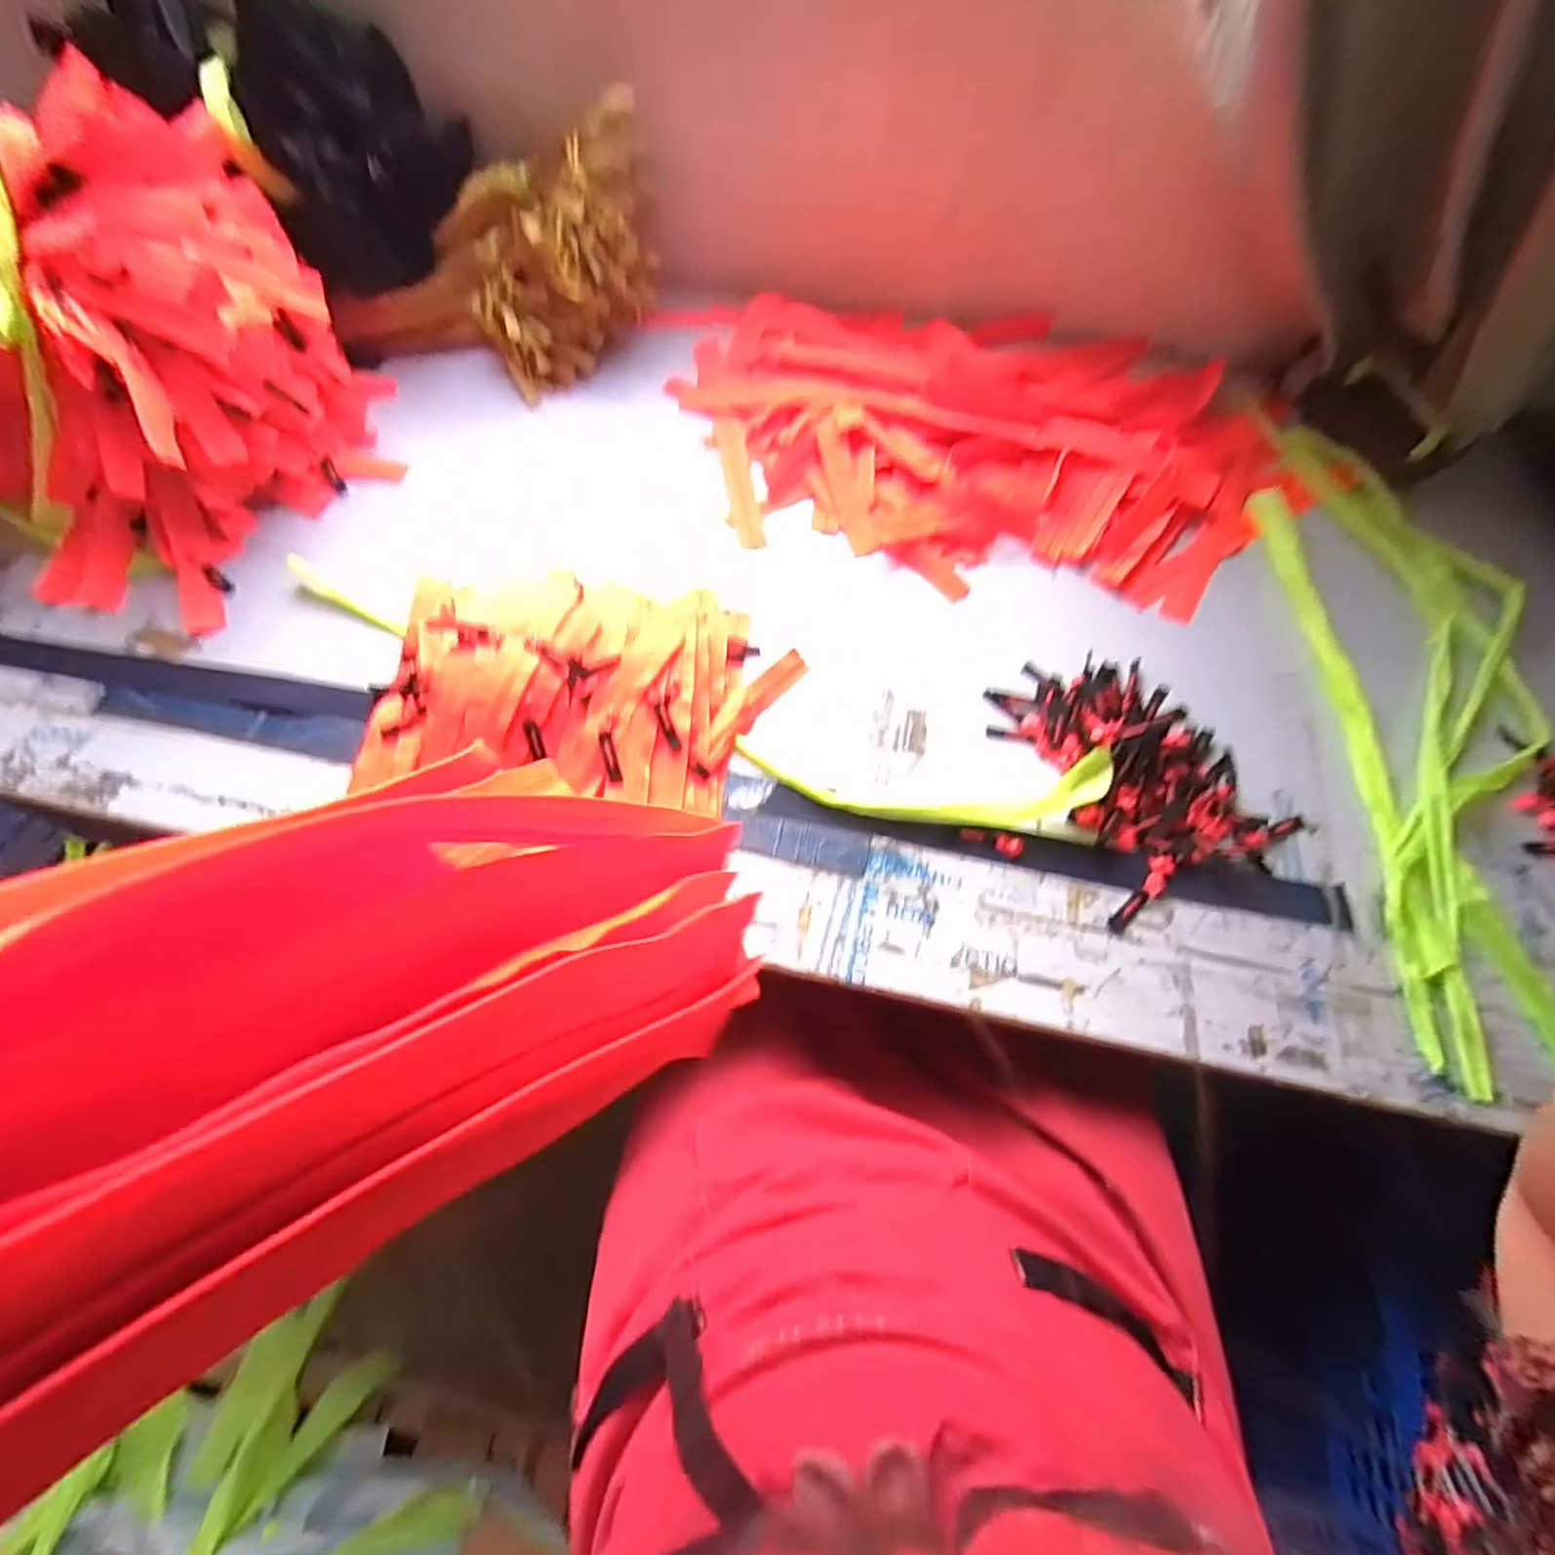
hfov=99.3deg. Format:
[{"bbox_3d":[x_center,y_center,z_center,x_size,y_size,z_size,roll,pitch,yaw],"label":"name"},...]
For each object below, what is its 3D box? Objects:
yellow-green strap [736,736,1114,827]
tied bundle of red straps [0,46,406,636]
[{"bbox_3d":[0.127,0.003,0.592,0.332,0.037,0.067,4,65,1],"label":"yellow-green strap"},{"bbox_3d":[-0.654,-0.427,0.671,0.395,0.236,0.428,36,69,14],"label":"tied bundle of red straps"}]

